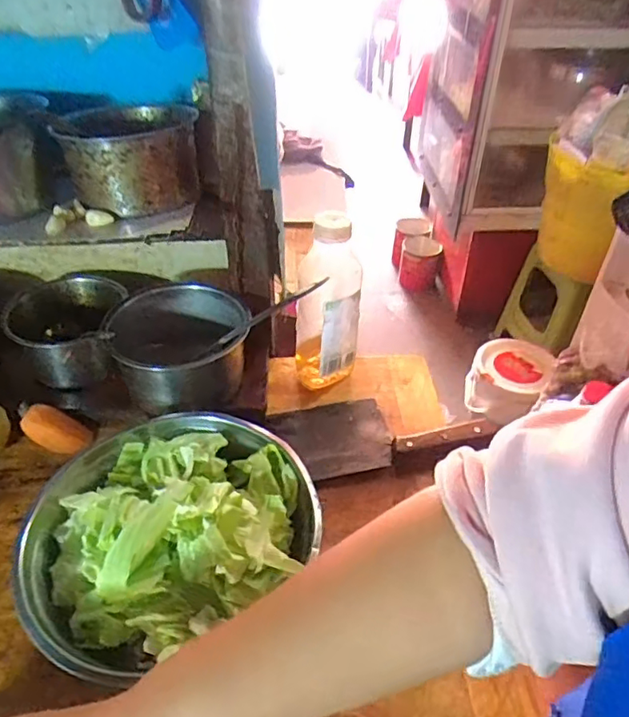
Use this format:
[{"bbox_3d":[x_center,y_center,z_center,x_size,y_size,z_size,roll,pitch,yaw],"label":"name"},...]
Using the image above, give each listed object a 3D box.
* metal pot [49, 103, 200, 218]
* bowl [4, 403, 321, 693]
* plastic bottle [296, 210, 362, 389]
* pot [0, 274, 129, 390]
[{"bbox_3d":[-0.175,-0.197,0.548,0.126,0.068,0.127,-2,41,-5],"label":"metal pot"},{"bbox_3d":[-0.140,0.129,0.512,0.233,0.087,0.239,1,41,-1],"label":"bowl"},{"bbox_3d":[0.018,-0.061,0.642,0.068,0.205,0.057,-9,42,-12],"label":"plastic bottle"},{"bbox_3d":[-0.284,-0.034,0.673,0.111,0.079,0.130,2,41,0],"label":"pot"}]

